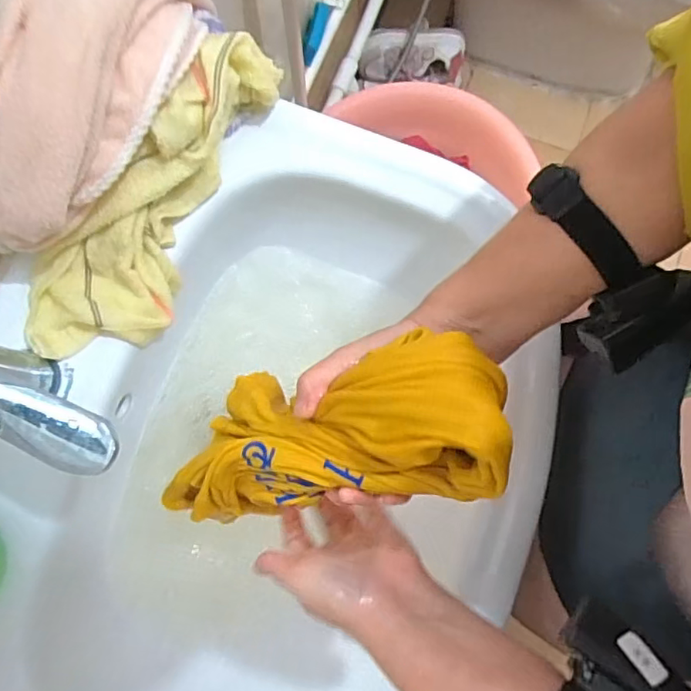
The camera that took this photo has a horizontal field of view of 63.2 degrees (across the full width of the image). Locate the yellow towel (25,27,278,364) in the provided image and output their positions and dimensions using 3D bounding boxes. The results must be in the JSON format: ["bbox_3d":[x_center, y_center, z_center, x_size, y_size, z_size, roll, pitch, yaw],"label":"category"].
[{"bbox_3d":[-0.141,-0.106,0.420,0.093,0.077,0.269,36,97,7],"label":"yellow towel"}]

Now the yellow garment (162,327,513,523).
[{"bbox_3d":[-0.017,0.052,0.331,0.225,0.051,0.086,-17,77,33],"label":"yellow garment"}]

